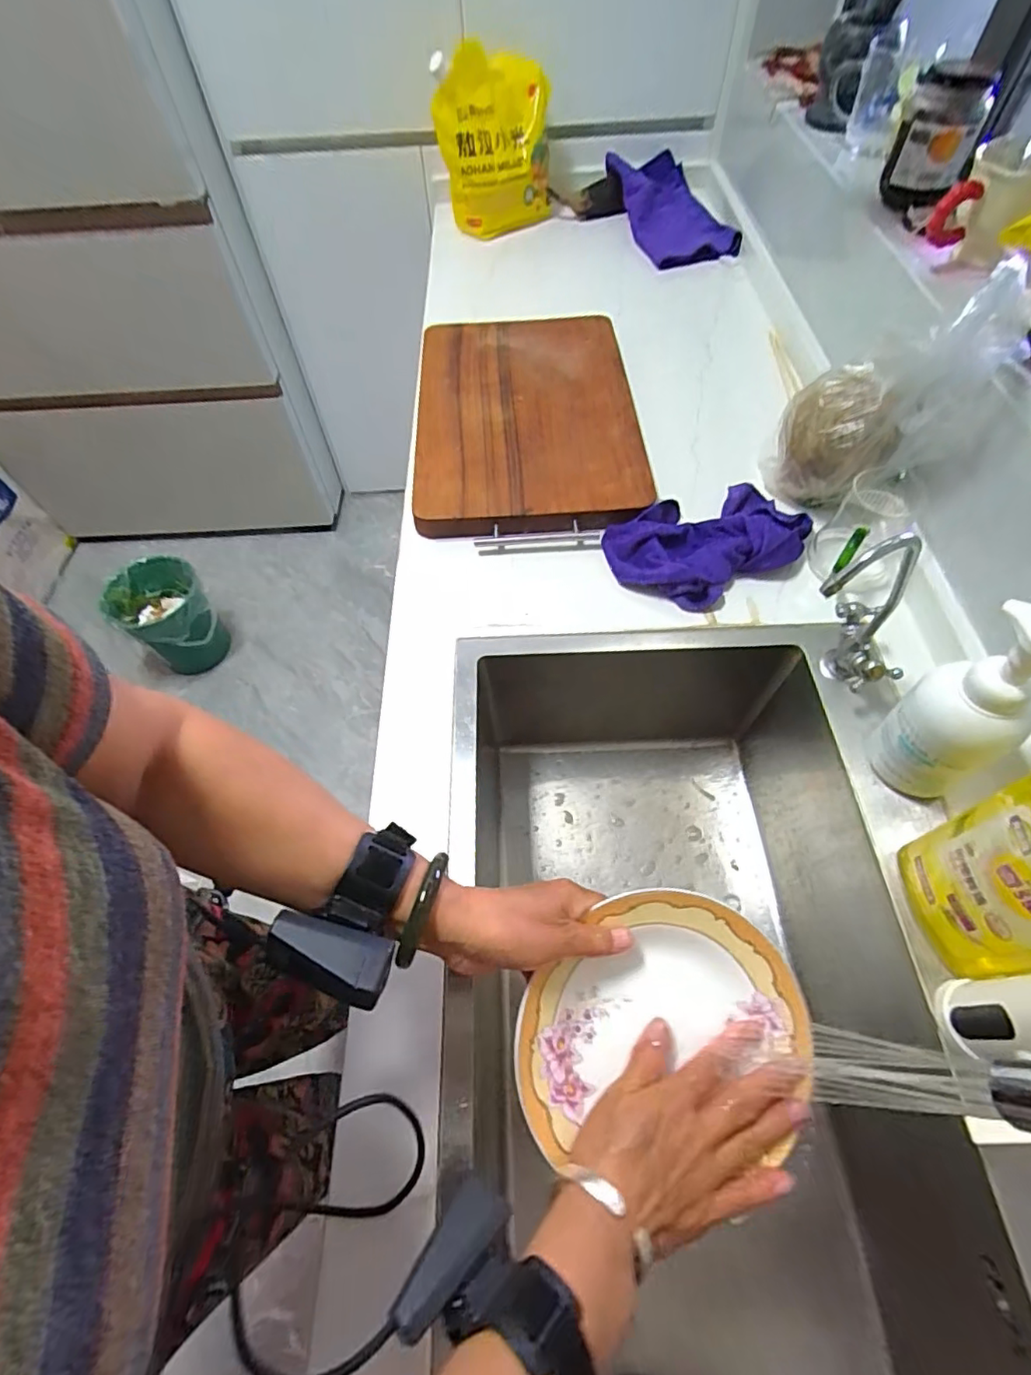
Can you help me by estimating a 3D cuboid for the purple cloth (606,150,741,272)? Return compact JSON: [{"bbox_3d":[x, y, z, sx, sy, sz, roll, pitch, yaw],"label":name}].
[{"bbox_3d":[0.284,-0.900,1.057,0.179,0.075,0.368,-8,59,-2],"label":"purple cloth"}]

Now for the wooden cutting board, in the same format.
[{"bbox_3d":[0.009,-0.391,0.789,0.288,0.034,0.449,-4,59,0],"label":"wooden cutting board"}]

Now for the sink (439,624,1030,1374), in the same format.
[{"bbox_3d":[0.167,0.309,0.532,0.423,0.231,0.784,-3,59,1],"label":"sink"}]

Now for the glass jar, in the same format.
[{"bbox_3d":[0.480,-0.623,0.657,0.082,0.110,0.083,18,62,13],"label":"glass jar"}]

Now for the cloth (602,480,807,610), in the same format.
[{"bbox_3d":[0.230,-0.169,0.660,0.230,0.041,0.136,-21,61,-10],"label":"cloth"}]

